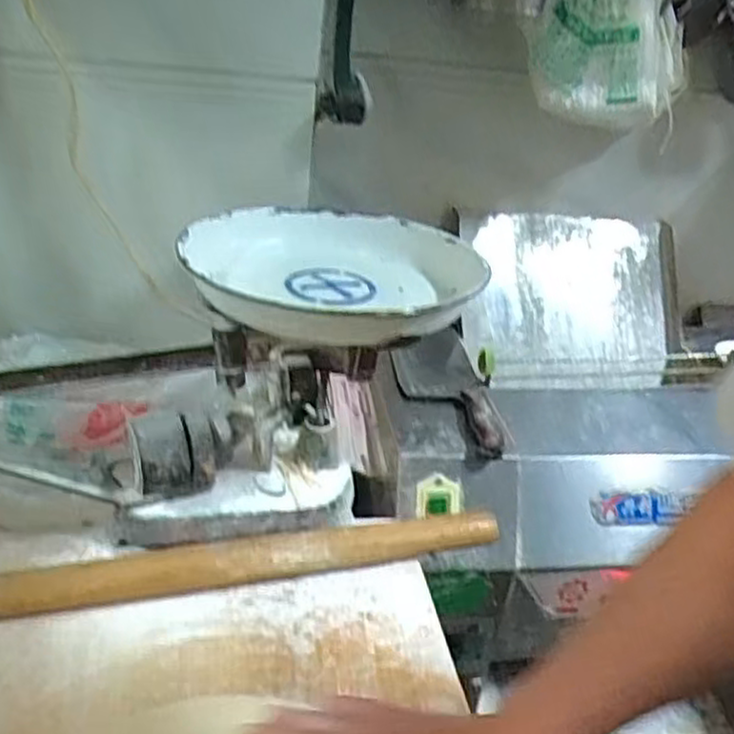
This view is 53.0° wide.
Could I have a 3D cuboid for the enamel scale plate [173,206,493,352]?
[{"bbox_3d":[-0.026,-0.082,0.652,0.242,0.048,0.251,3,29,-1],"label":"enamel scale plate"}]

